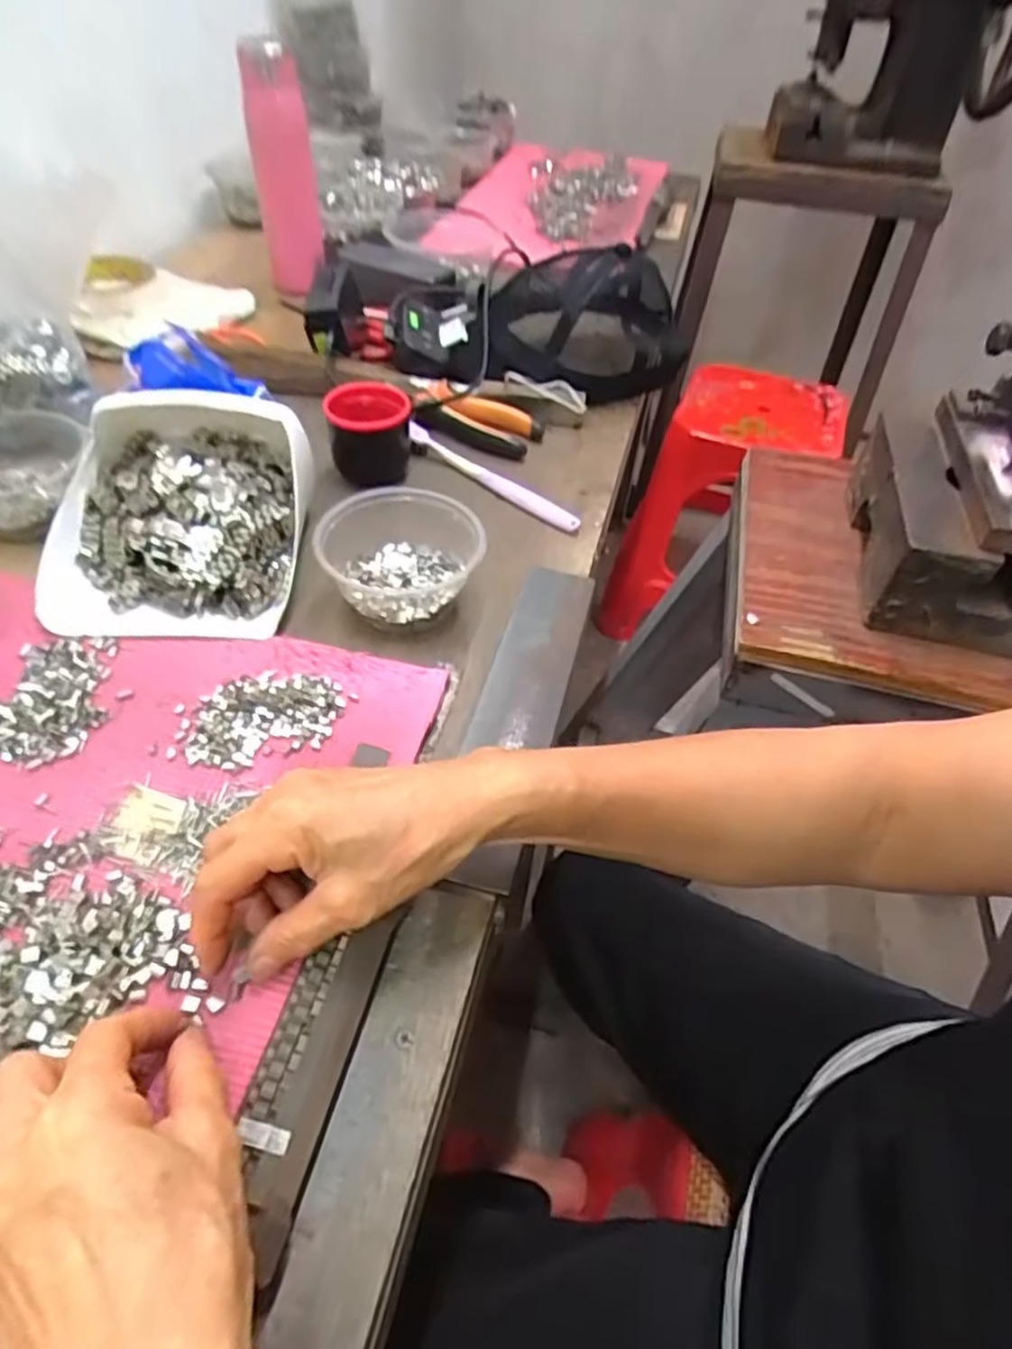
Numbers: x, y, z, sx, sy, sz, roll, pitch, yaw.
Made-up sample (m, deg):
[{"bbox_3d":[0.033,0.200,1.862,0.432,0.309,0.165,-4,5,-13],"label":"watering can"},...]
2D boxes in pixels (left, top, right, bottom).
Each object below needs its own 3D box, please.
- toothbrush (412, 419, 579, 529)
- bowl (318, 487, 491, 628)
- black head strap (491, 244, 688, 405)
[{"bbox_3d":[-0.012,-0.162,0.593,0.173,0.020,0.018,32,52,21],"label":"toothbrush"},{"bbox_3d":[-0.071,-0.077,0.484,0.104,0.051,0.088,-4,49,-9],"label":"bowl"},{"bbox_3d":[0.082,-0.357,0.708,0.191,0.095,0.225,7,47,2],"label":"black head strap"}]

